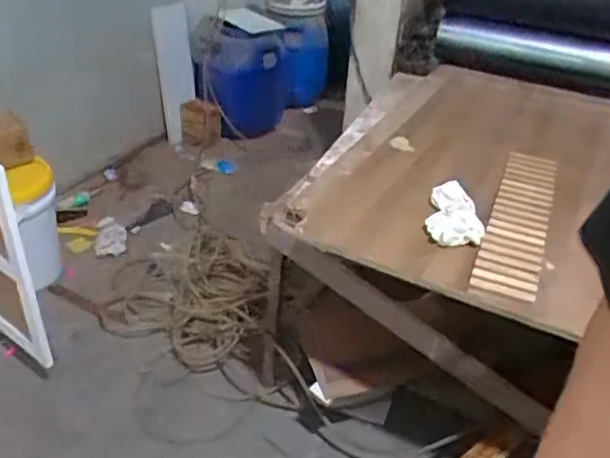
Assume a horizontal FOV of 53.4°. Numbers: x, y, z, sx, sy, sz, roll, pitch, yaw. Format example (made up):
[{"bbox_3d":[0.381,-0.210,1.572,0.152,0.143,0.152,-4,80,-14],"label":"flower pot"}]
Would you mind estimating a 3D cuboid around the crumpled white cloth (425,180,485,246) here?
[{"bbox_3d":[0.304,-0.034,1.209,0.115,0.066,0.153,13,35,12],"label":"crumpled white cloth"}]

